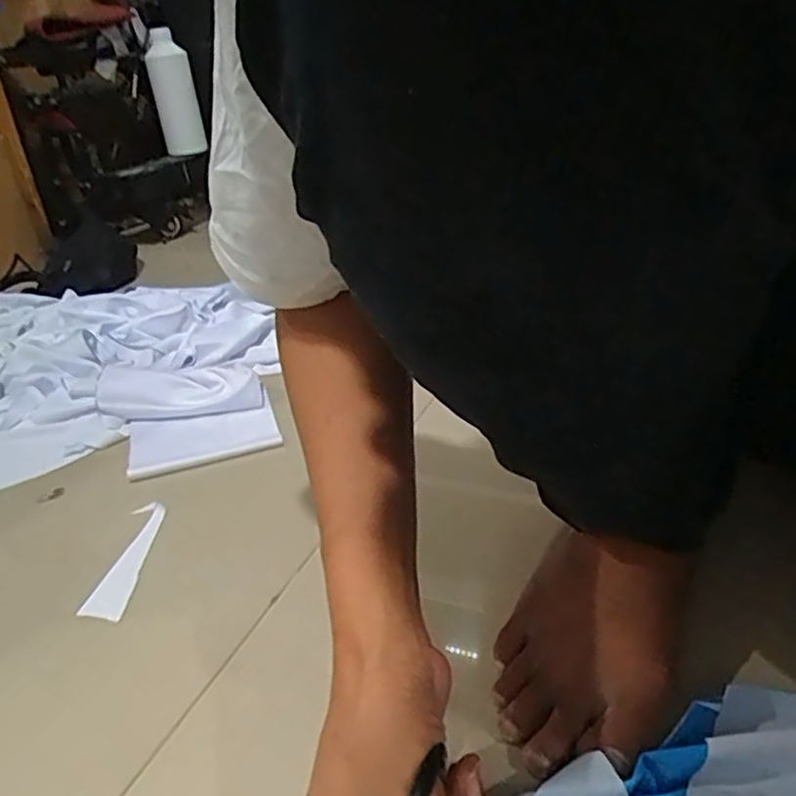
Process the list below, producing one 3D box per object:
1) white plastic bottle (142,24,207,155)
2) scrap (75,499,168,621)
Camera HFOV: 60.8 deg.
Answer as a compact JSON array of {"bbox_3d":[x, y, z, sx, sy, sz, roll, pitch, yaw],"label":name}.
[{"bbox_3d":[-0.469,-0.638,1.422,0.087,0.233,0.080,-11,30,-9],"label":"white plastic bottle"},{"bbox_3d":[-0.220,0.130,0.557,0.031,0.008,0.126,-4,30,4],"label":"scrap"}]

